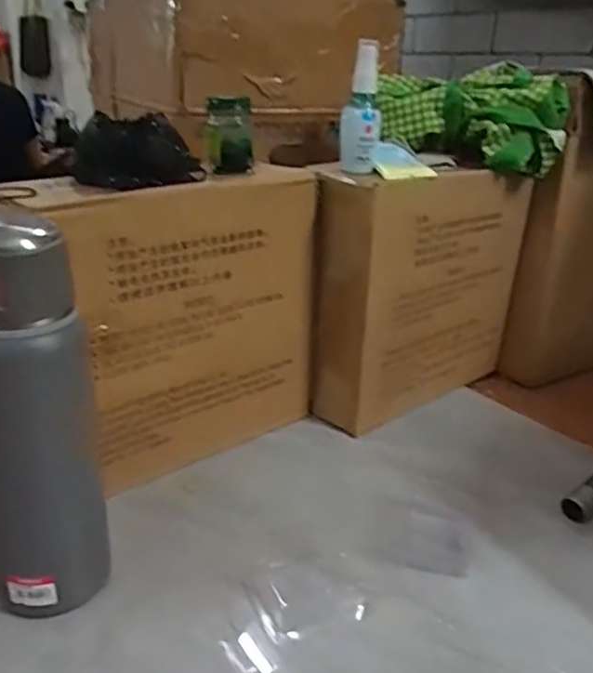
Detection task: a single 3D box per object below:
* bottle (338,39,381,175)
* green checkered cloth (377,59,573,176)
[{"bbox_3d":[0.064,-0.222,0.613,0.040,0.115,0.031,5,24,4],"label":"bottle"},{"bbox_3d":[0.194,-0.248,0.707,0.206,0.095,0.103,16,27,27],"label":"green checkered cloth"}]

